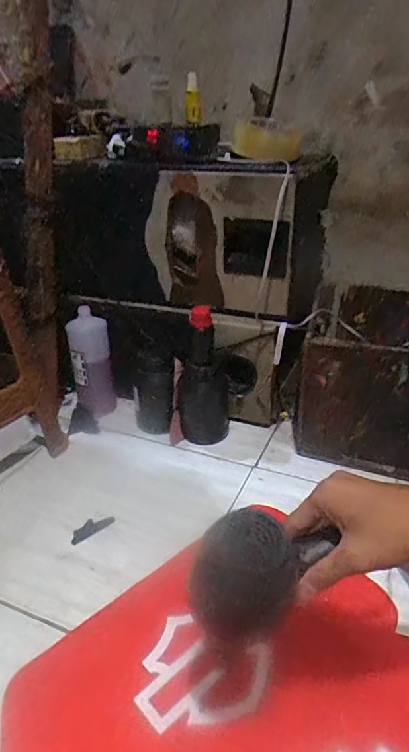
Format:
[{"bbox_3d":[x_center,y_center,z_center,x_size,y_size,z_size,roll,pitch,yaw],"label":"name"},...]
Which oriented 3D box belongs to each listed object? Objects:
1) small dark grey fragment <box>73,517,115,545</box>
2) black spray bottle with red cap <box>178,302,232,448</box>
[{"bbox_3d":[-0.179,0.242,0.779,0.073,0.006,0.032,-21,34,-34],"label":"small dark grey fragment"},{"bbox_3d":[0.003,0.011,0.966,0.110,0.224,0.095,-4,28,-8],"label":"black spray bottle with red cap"}]

